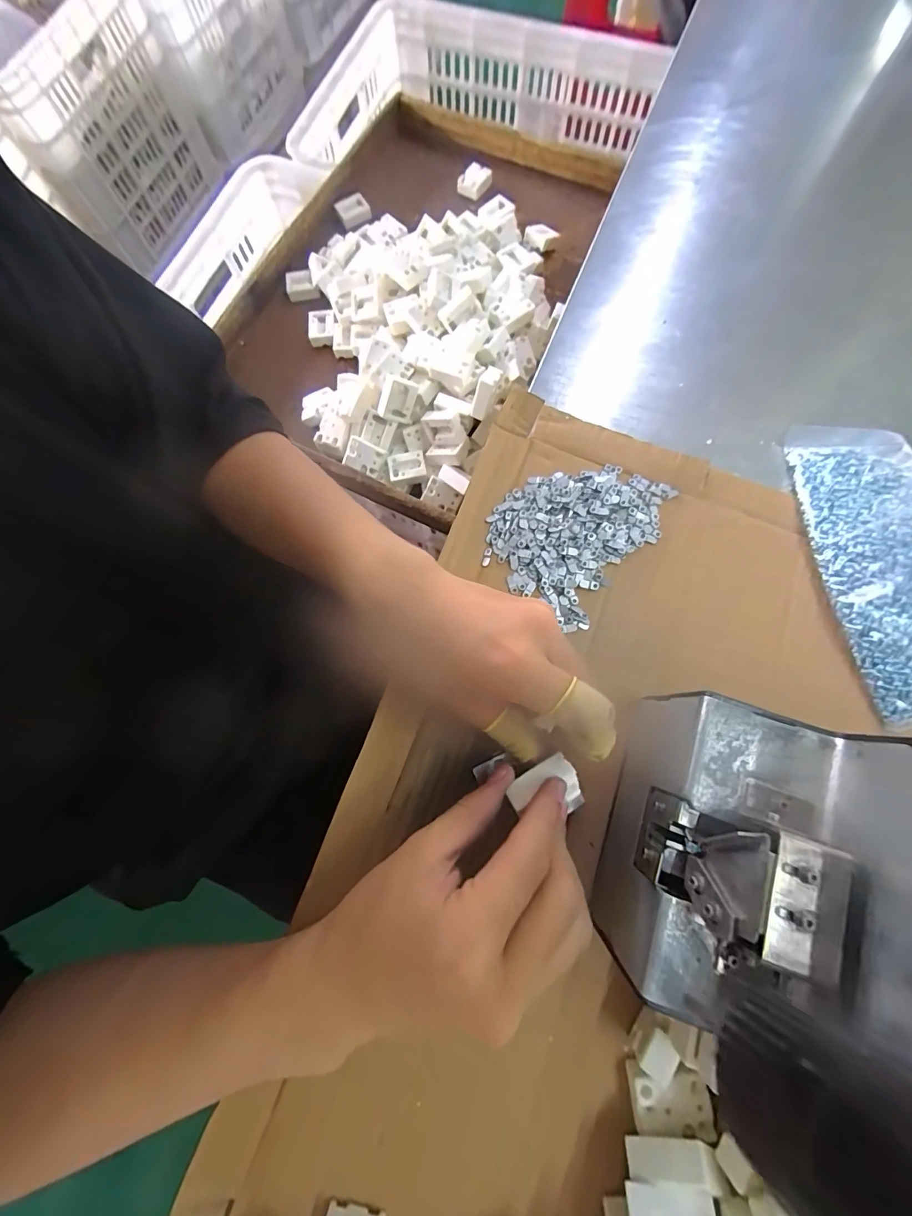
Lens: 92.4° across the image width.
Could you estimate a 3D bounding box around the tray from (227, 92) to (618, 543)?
[{"bbox_3d":[-0.040,-0.375,0.477,0.328,0.073,0.495,24,77,8],"label":"tray"}]

